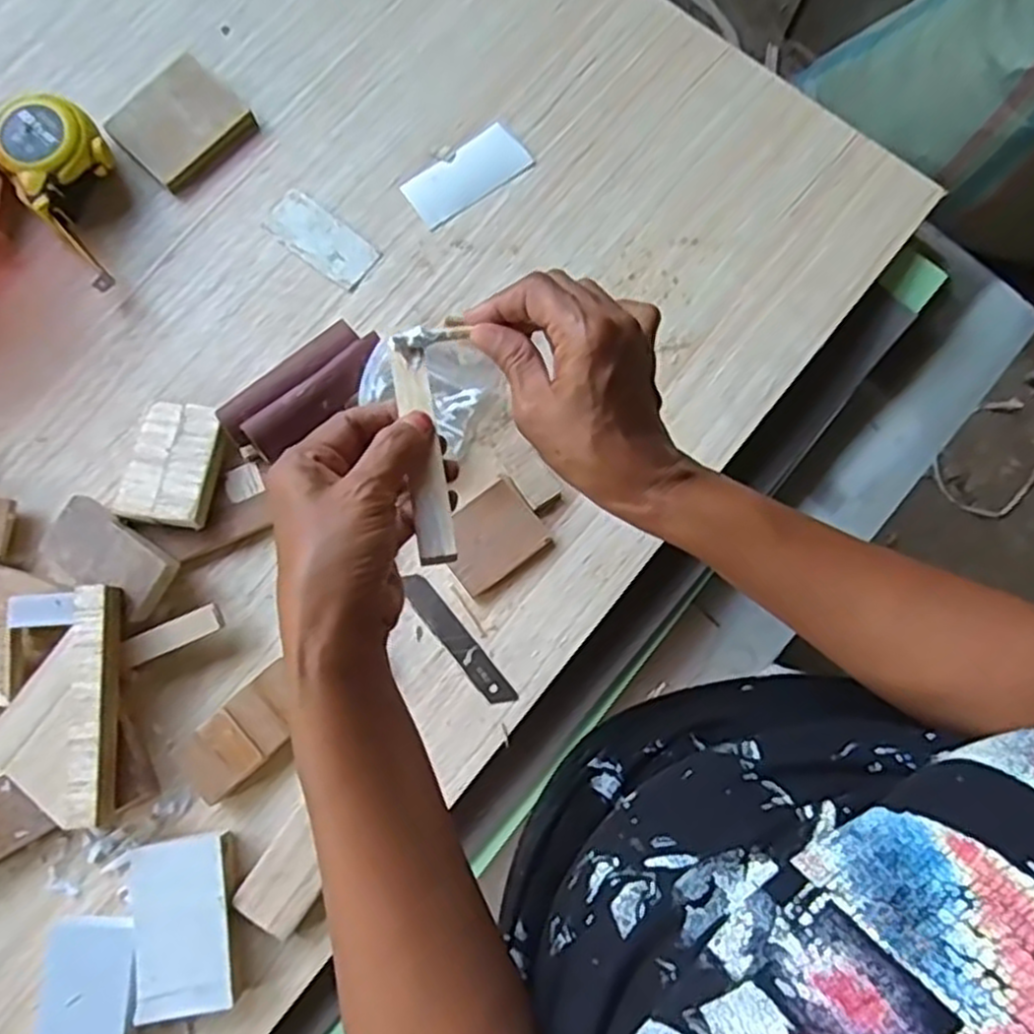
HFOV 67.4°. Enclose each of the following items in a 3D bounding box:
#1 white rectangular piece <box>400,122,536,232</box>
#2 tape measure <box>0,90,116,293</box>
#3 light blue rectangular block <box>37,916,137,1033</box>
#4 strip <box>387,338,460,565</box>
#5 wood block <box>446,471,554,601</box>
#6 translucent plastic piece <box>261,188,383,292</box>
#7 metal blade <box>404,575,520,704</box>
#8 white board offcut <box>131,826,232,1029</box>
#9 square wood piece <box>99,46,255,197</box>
[{"bbox_3d":[-0.036,-0.243,0.549,0.089,0.007,0.041,-36,81,-7],"label":"white rectangular piece"},{"bbox_3d":[-0.296,-0.224,0.523,0.068,0.037,0.127,-40,82,-8],"label":"tape measure"},{"bbox_3d":[-0.242,0.273,0.441,0.055,0.022,0.085,0,79,-1],"label":"light blue rectangular block"},{"bbox_3d":[-0.042,-0.030,0.342,0.016,0.008,0.106,-5,69,-20],"label":"strip"},{"bbox_3d":[-0.016,0.013,0.497,0.063,0.014,0.053,-35,81,-7],"label":"wood block"},{"bbox_3d":[-0.137,-0.194,0.540,0.083,0.004,0.037,39,81,7],"label":"translucent plastic piece"},{"bbox_3d":[-0.038,0.078,0.489,0.017,0.004,0.100,-39,82,-8],"label":"metal blade"},{"bbox_3d":[-0.190,0.234,0.444,0.055,0.020,0.092,-7,79,-2],"label":"white board offcut"},{"bbox_3d":[-0.236,-0.278,0.544,0.080,0.014,0.072,-43,82,-8],"label":"square wood piece"}]

